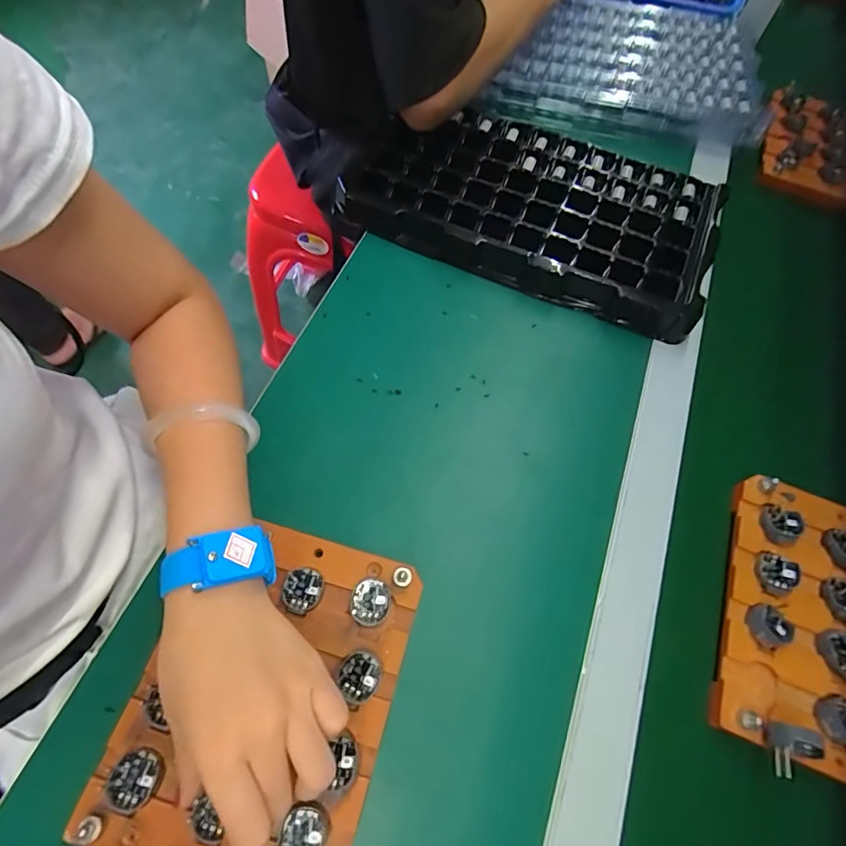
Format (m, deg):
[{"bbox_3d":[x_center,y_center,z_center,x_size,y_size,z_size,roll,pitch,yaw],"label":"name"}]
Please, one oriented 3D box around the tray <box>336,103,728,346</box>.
[{"bbox_3d":[0.115,-0.226,0.516,0.353,0.044,0.201,23,62,9],"label":"tray"}]

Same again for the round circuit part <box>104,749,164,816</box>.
[{"bbox_3d":[-0.161,0.199,0.275,0.026,0.004,0.029,14,61,4],"label":"round circuit part"}]

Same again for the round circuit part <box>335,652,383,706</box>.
[{"bbox_3d":[-0.039,0.156,0.303,0.025,0.010,0.027,2,61,-3],"label":"round circuit part"}]

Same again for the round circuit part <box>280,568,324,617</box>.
[{"bbox_3d":[-0.080,0.111,0.326,0.025,0.005,0.029,17,61,6],"label":"round circuit part"}]

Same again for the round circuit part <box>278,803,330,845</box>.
[{"bbox_3d":[-0.064,0.225,0.266,0.023,0.009,0.031,15,61,5],"label":"round circuit part"}]

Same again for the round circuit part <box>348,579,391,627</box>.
[{"bbox_3d":[-0.035,0.117,0.322,0.025,0.011,0.027,2,61,-3],"label":"round circuit part"}]

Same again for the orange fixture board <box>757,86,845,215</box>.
[{"bbox_3d":[0.491,-0.332,0.604,0.149,0.041,0.162,20,62,7],"label":"orange fixture board"}]

